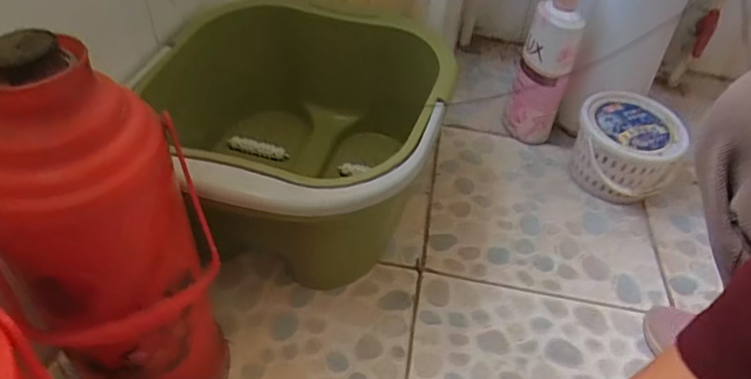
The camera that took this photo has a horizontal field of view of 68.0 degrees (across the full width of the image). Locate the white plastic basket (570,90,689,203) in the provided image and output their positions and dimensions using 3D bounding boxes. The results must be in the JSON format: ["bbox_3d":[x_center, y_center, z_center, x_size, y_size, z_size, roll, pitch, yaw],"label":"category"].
[{"bbox_3d":[0.354,-0.056,0.796,0.141,0.100,0.142,27,48,21],"label":"white plastic basket"}]

